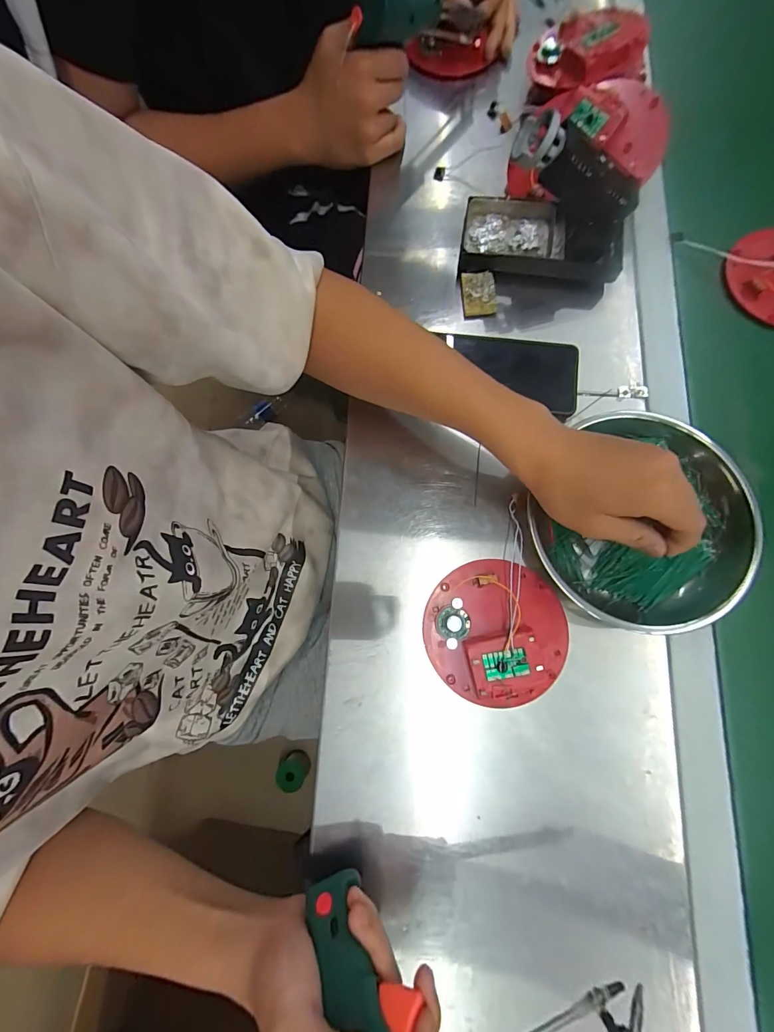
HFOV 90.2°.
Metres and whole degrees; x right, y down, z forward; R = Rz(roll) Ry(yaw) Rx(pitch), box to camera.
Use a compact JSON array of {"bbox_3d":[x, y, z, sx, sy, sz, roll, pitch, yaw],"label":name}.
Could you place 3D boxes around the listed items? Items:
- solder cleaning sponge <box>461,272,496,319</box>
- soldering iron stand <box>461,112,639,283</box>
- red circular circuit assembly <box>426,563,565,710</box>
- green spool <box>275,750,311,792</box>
[{"bbox_3d":[0.098,-0.239,0.414,0.036,0.008,0.050,-1,79,1],"label":"solder cleaning sponge"},{"bbox_3d":[0.163,-0.305,0.372,0.161,0.107,0.082,6,79,2],"label":"soldering iron stand"},{"bbox_3d":[0.095,0.100,0.334,0.120,0.023,0.117,0,79,1],"label":"red circular circuit assembly"},{"bbox_3d":[-0.229,0.622,0.943,0.069,0.077,0.063,0,79,1],"label":"green spool"}]

